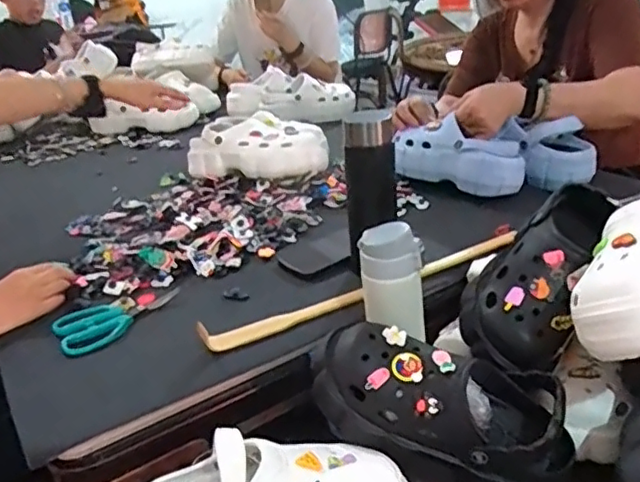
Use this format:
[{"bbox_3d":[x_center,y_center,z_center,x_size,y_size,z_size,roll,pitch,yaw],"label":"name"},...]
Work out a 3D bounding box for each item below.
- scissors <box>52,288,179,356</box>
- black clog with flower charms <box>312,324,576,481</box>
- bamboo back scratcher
[{"bbox_3d":[-0.245,0.092,0.748,0.148,0.013,0.084,-19,32,-30],"label":"scissors"},{"bbox_3d":[0.109,0.147,0.579,0.234,0.085,0.086,17,30,8],"label":"black clog with flower charms"},{"bbox_3d":[0.067,0.053,0.749,0.437,0.023,0.030,-17,28,-23],"label":"bamboo back scratcher"}]

